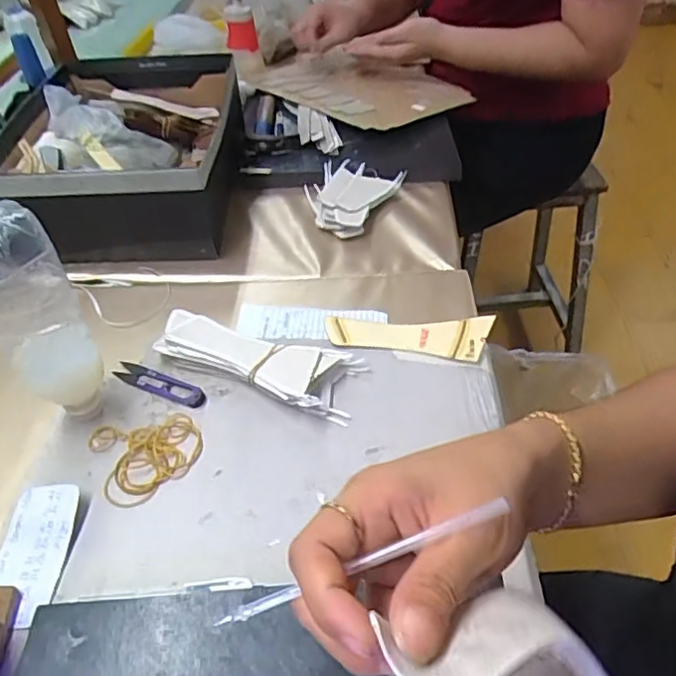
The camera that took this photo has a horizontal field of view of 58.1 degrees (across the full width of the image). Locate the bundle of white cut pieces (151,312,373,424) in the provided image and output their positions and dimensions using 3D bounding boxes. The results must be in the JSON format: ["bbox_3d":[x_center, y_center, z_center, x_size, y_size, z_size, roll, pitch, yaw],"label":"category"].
[{"bbox_3d":[-0.076,0.025,0.553,0.190,0.034,0.071,12,46,15],"label":"bundle of white cut pieces"}]

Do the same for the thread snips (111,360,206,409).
[{"bbox_3d":[-0.165,0.039,0.562,0.101,0.007,0.024,17,48,21],"label":"thread snips"}]

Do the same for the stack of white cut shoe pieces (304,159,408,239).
[{"bbox_3d":[0.011,-0.177,0.765,0.096,0.032,0.123,20,48,22],"label":"stack of white cut shoe pieces"}]

